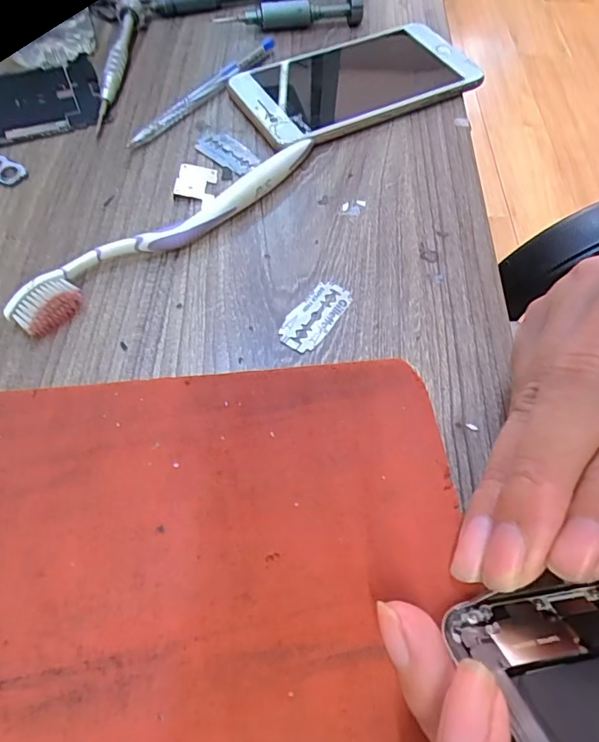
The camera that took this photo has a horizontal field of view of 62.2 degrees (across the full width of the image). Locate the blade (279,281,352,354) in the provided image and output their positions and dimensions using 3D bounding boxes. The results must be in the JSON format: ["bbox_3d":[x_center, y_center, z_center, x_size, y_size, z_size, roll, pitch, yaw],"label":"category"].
[{"bbox_3d":[0.007,-0.027,0.232,0.020,0.004,0.042,33,64,16],"label":"blade"}]

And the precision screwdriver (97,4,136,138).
[{"bbox_3d":[-0.121,-0.200,0.326,0.013,0.013,0.122,0,59,-2],"label":"precision screwdriver"}]

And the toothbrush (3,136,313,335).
[{"bbox_3d":[-0.061,-0.073,0.252,0.177,0.014,0.020,-37,67,-21],"label":"toothbrush"}]

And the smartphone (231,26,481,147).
[{"bbox_3d":[0.042,-0.190,0.323,0.163,0.013,0.082,-26,64,-17],"label":"smartphone"}]

